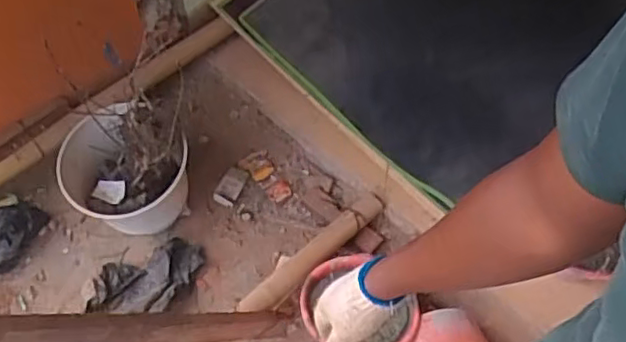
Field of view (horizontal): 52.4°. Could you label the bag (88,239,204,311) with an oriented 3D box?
[{"bbox_3d":[-0.405,0.271,1.566,0.288,0.040,0.174,-20,64,-11],"label":"bag"}]

